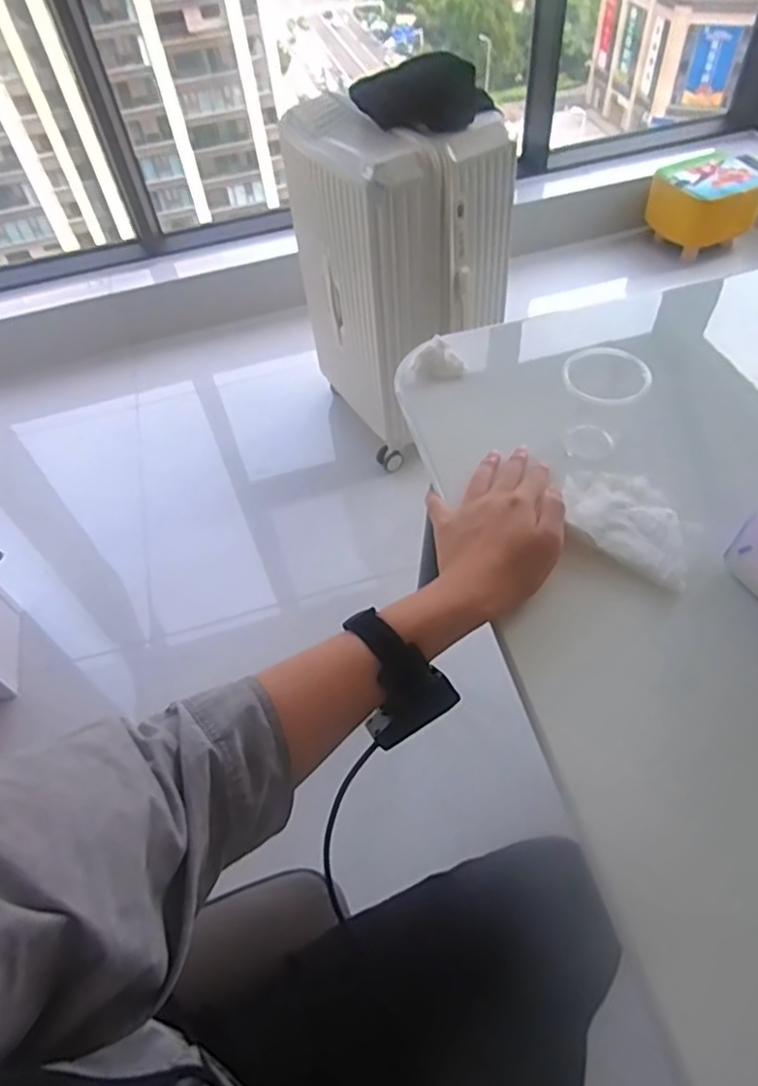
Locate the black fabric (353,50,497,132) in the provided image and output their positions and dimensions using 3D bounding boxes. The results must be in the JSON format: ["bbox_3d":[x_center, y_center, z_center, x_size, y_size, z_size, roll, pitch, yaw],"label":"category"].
[{"bbox_3d":[0.049,-0.824,1.153,0.298,0.104,0.067,28,60,24],"label":"black fabric"}]

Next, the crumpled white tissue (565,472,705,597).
[{"bbox_3d":[0.206,-0.020,0.518,0.083,0.011,0.121,-38,59,-22],"label":"crumpled white tissue"}]

